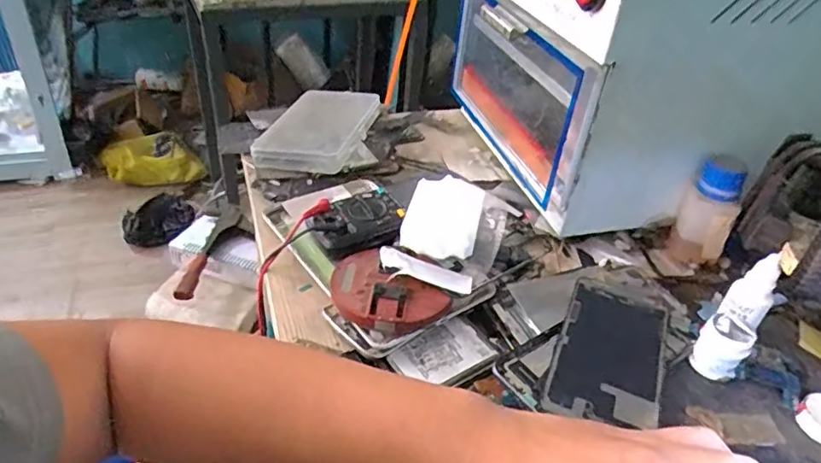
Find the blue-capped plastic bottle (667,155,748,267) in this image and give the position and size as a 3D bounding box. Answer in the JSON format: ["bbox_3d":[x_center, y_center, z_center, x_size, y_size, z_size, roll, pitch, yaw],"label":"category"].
[{"bbox_3d":[0.286,-0.017,0.548,0.047,0.103,0.047,25,40,23],"label":"blue-capped plastic bottle"}]

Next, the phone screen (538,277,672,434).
[{"bbox_3d":[0.148,0.086,0.418,0.072,0.004,0.151,17,35,17],"label":"phone screen"}]

